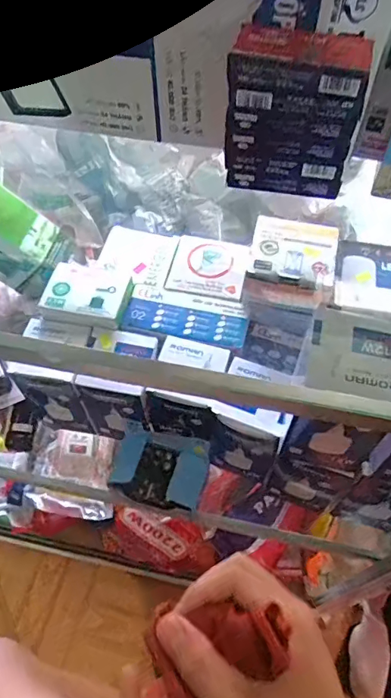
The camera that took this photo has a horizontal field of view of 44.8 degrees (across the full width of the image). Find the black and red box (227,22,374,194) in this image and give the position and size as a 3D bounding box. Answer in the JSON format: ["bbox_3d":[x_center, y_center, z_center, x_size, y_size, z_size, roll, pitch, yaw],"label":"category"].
[{"bbox_3d":[0.080,-0.189,0.389,0.099,0.114,0.051,14,58,9],"label":"black and red box"}]

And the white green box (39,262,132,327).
[{"bbox_3d":[-0.141,-0.069,0.614,0.104,0.024,0.084,6,57,4],"label":"white green box"}]

